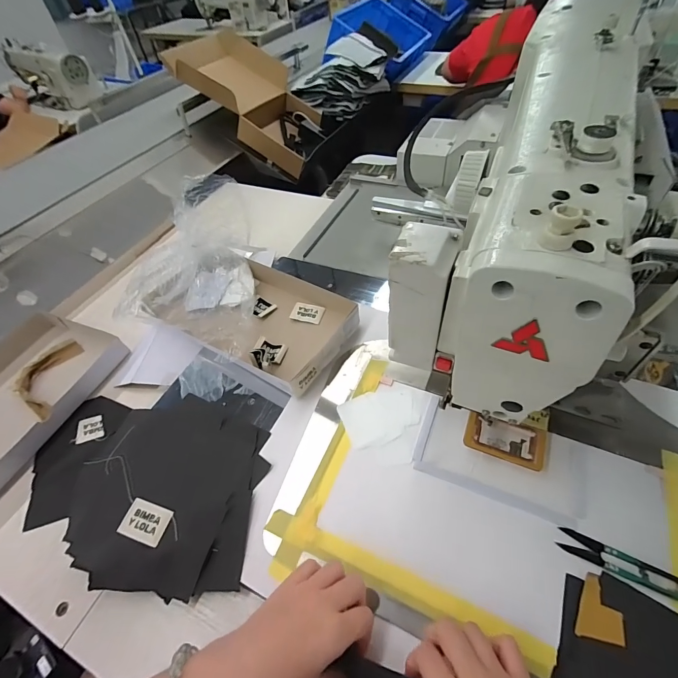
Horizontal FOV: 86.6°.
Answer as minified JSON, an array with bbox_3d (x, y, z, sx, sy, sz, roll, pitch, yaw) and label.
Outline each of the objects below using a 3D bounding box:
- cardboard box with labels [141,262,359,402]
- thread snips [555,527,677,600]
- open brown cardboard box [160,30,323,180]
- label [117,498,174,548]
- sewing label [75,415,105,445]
[{"bbox_3d":[-0.108,-0.036,0.540,0.255,0.050,0.194,26,58,24],"label":"cardboard box with labels"},{"bbox_3d":[0.264,0.205,0.323,0.112,0.013,0.022,21,56,21],"label":"thread snips"},{"bbox_3d":[-0.310,-0.874,1.336,0.575,0.133,0.334,37,63,-8],"label":"open brown cardboard box"},{"bbox_3d":[-0.202,0.191,0.375,0.048,0.004,0.034,14,56,11],"label":"label"},{"bbox_3d":[-0.338,0.122,0.489,0.035,0.008,0.034,-16,51,-8],"label":"sewing label"}]

